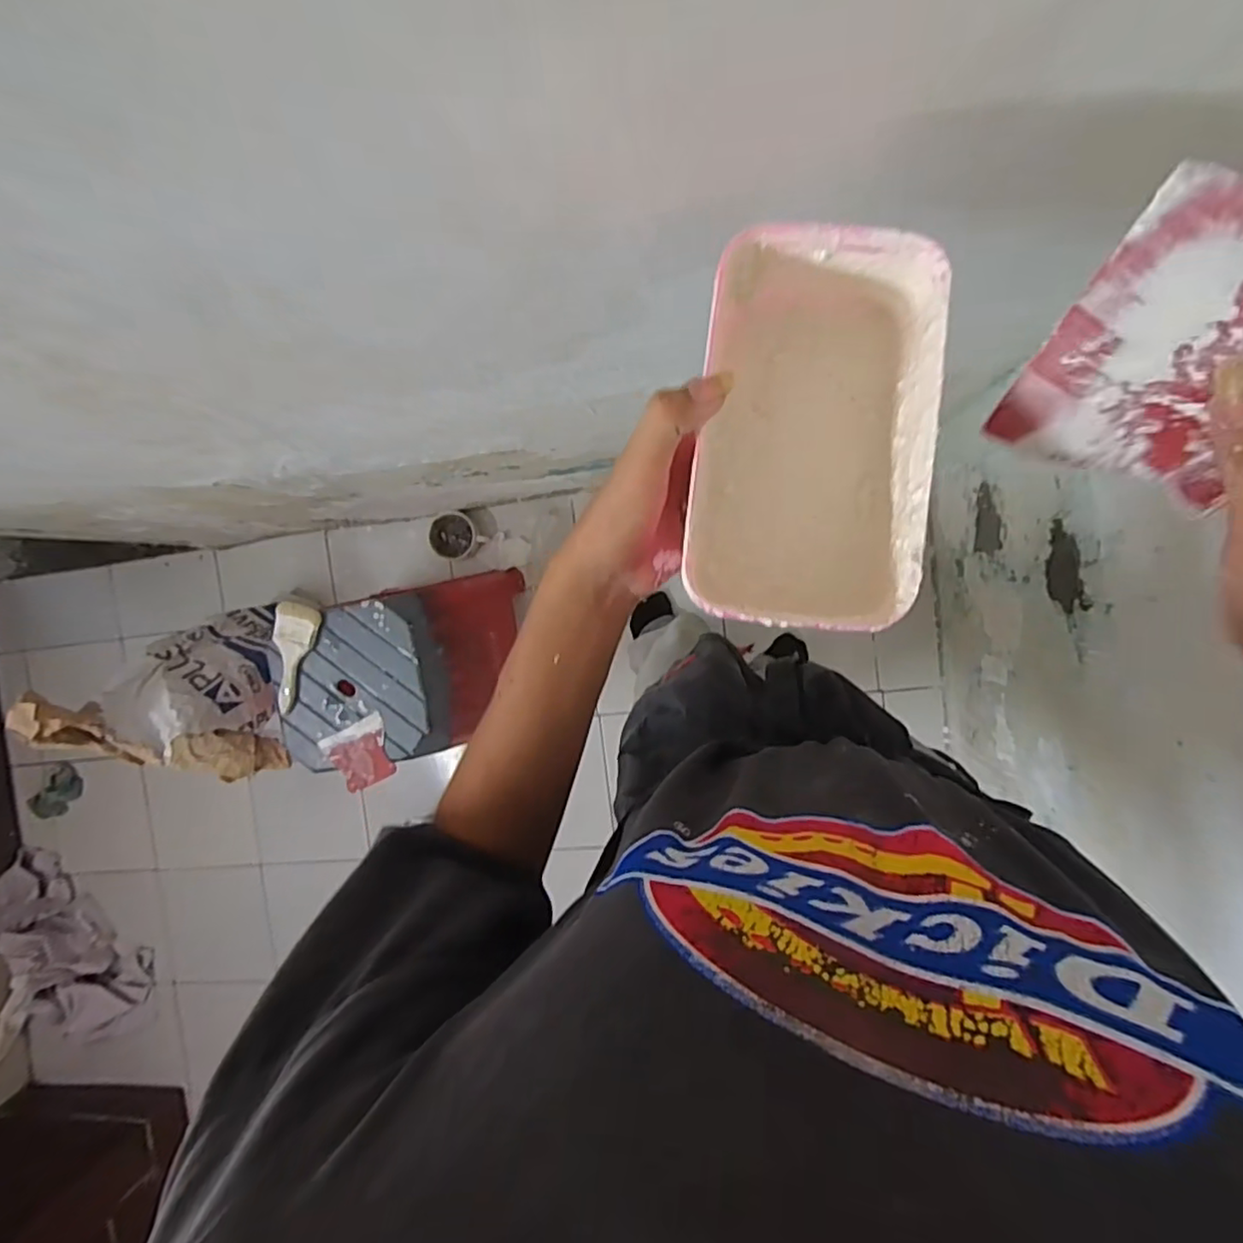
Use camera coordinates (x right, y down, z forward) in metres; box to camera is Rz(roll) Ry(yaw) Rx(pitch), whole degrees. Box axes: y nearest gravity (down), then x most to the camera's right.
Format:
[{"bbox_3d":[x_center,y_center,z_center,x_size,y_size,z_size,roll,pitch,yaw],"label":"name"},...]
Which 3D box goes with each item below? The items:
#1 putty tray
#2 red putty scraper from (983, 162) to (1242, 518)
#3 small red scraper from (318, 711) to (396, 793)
[{"bbox_3d":[0.089,-0.094,0.336,0.121,0.071,0.186,7,93,8],"label":"putty tray"},{"bbox_3d":[0.235,-0.103,0.268,0.105,0.119,0.004,31,60,13],"label":"red putty scraper"},{"bbox_3d":[-0.422,0.218,1.062,0.105,0.020,0.101,-28,88,9],"label":"small red scraper"}]

